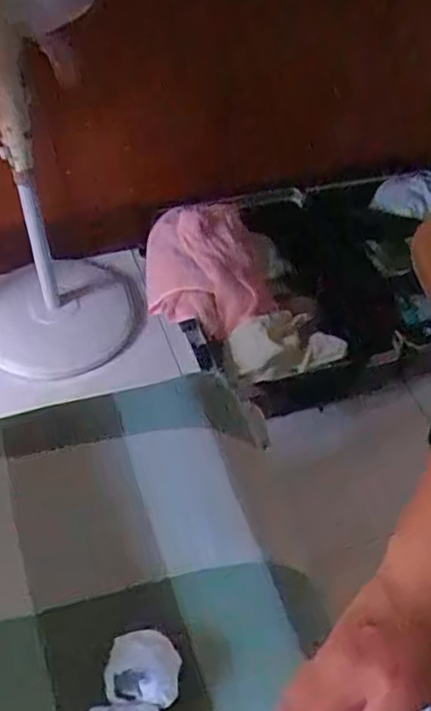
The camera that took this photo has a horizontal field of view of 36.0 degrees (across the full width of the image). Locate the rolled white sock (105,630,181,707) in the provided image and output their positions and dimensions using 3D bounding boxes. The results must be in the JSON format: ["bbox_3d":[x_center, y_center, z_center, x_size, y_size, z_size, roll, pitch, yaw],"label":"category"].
[{"bbox_3d":[-0.074,0.324,0.691,0.071,0.032,0.077,1,50,-2],"label":"rolled white sock"}]

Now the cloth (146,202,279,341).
[{"bbox_3d":[-0.013,-0.212,1.568,0.300,0.149,0.297,0,50,-3],"label":"cloth"}]

